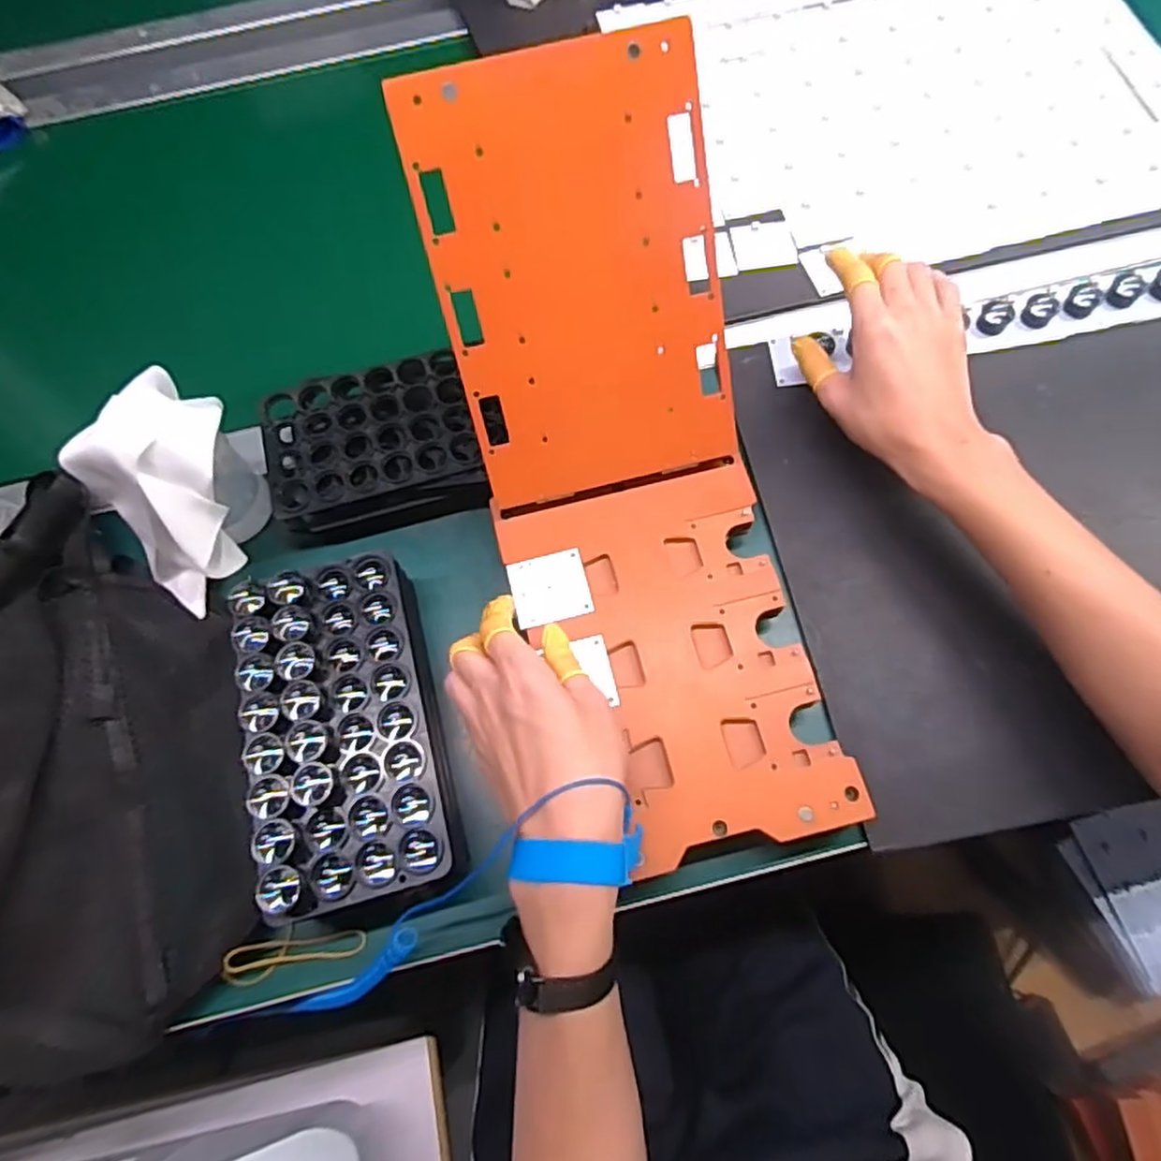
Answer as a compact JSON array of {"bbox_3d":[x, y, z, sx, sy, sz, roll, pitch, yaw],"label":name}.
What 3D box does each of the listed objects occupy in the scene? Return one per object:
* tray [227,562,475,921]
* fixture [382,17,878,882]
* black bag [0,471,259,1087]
[{"bbox_3d":[-0.138,0.086,0.419,0.102,0.058,0.198,-14,70,-2],"label":"tray"},{"bbox_3d":[0.033,-0.064,0.418,0.156,0.102,0.422,-18,96,-4],"label":"fixture"},{"bbox_3d":[-0.311,0.103,0.446,0.171,0.062,0.347,-16,70,-3],"label":"black bag"}]

